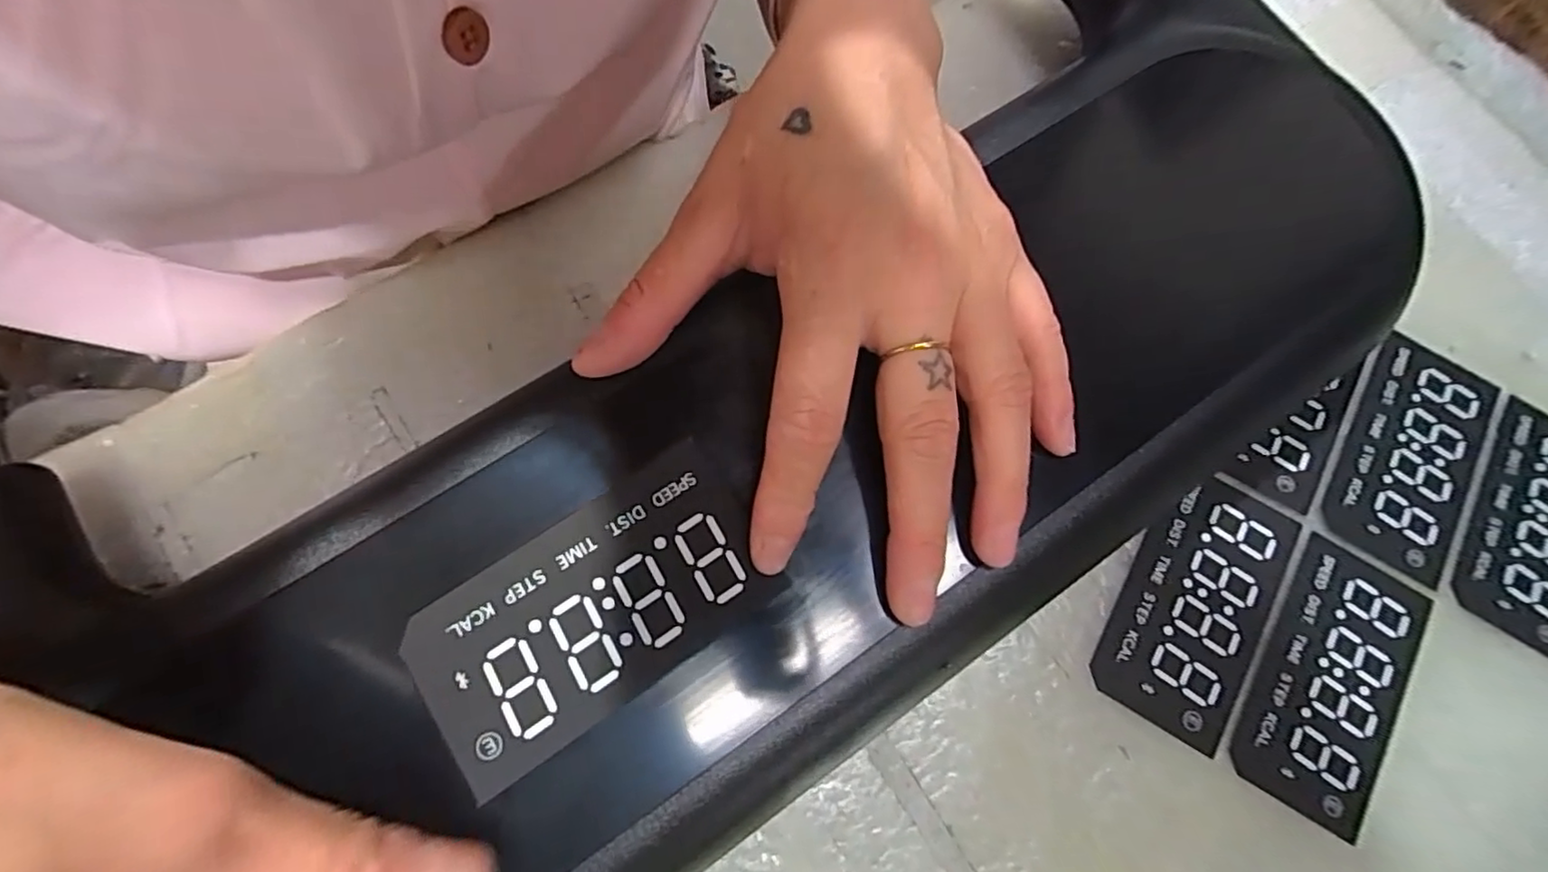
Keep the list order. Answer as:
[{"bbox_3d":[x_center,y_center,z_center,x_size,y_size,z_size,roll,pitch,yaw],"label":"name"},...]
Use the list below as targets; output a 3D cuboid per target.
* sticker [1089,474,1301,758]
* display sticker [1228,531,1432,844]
[{"bbox_3d":[0.151,0.058,0.233,0.048,0.004,0.092,31,76,5],"label":"sticker"},{"bbox_3d":[0.196,0.086,0.230,0.048,0.004,0.091,32,76,4],"label":"display sticker"}]

